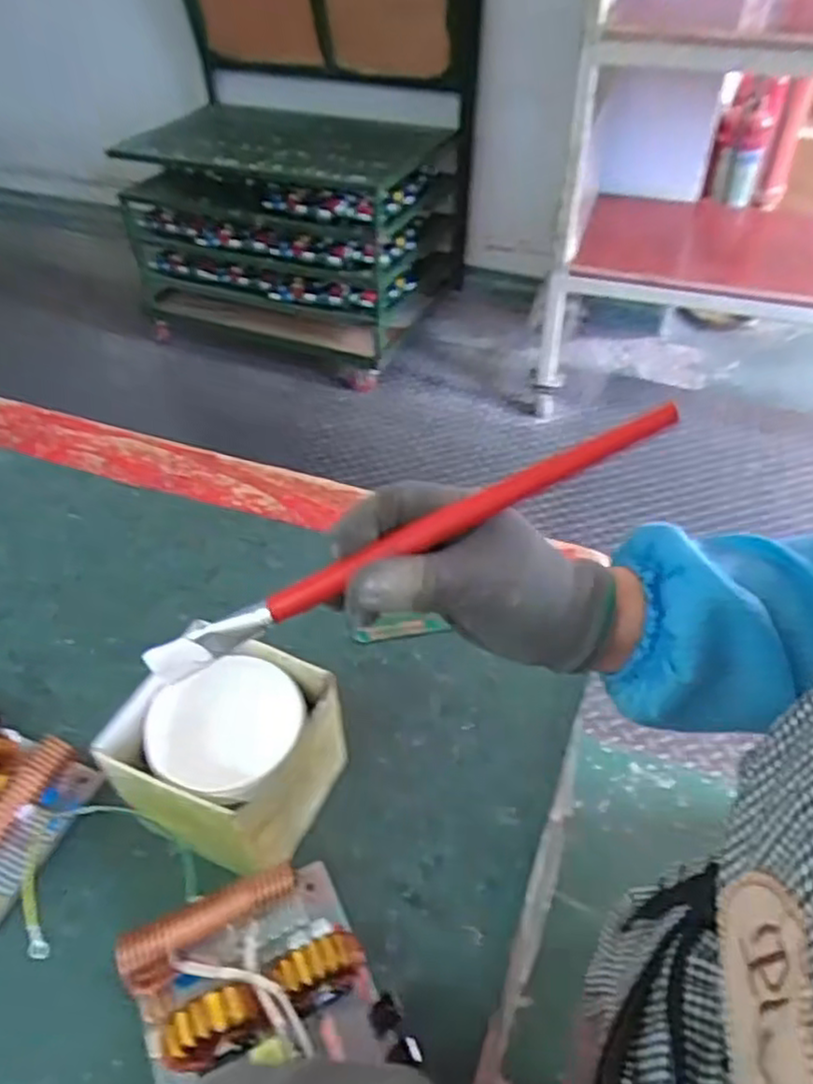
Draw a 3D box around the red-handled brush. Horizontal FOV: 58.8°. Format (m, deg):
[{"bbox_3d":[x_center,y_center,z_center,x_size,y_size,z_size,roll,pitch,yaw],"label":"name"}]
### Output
[{"bbox_3d":[-0.001,0.001,0.354,0.282,0.017,0.013,-27,48,5],"label":"red-handled brush"}]

